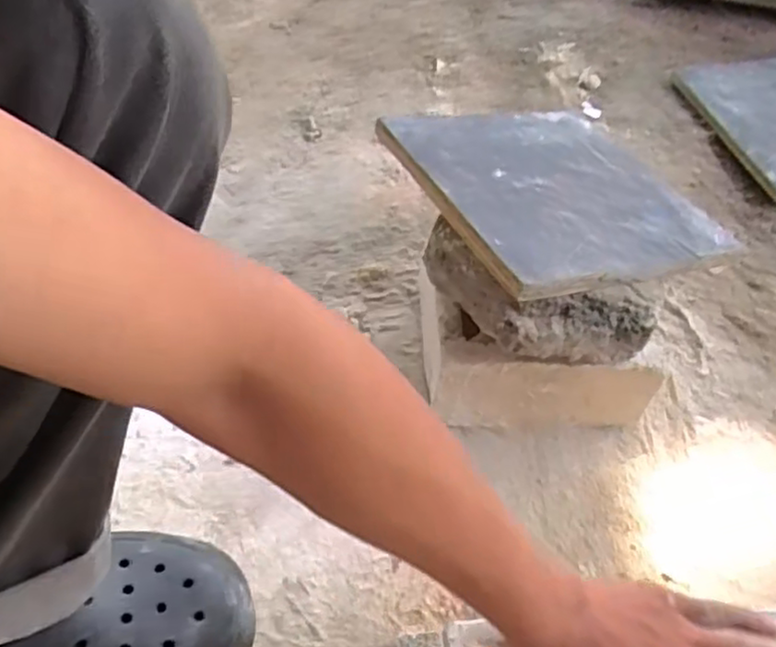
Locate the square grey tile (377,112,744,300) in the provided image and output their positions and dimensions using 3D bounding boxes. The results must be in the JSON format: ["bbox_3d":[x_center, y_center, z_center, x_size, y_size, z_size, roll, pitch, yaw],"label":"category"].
[{"bbox_3d":[0.153,-0.120,0.632,0.253,0.015,0.237,-12,49,-29],"label":"square grey tile"}]

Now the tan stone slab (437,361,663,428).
[{"bbox_3d":[0.139,0.068,0.627,0.194,0.099,0.014,1,55,-4],"label":"tan stone slab"}]

